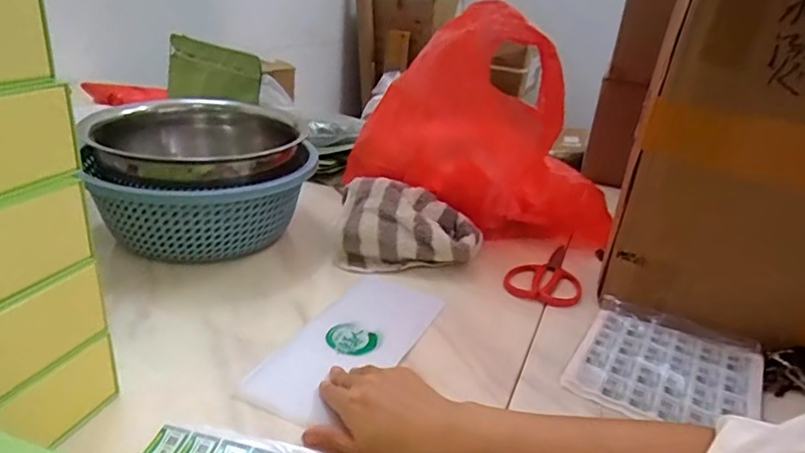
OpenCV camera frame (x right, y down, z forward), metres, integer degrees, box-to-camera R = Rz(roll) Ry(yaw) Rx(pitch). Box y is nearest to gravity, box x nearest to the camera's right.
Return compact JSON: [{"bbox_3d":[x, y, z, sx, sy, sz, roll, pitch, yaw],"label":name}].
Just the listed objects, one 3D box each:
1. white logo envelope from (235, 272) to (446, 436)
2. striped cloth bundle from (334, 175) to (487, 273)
[{"bbox_3d":[-0.049,0.119,0.602,0.109,0.010,0.270,18,26,19],"label":"white logo envelope"},{"bbox_3d":[0.011,0.002,0.775,0.198,0.088,0.123,5,25,0],"label":"striped cloth bundle"}]

